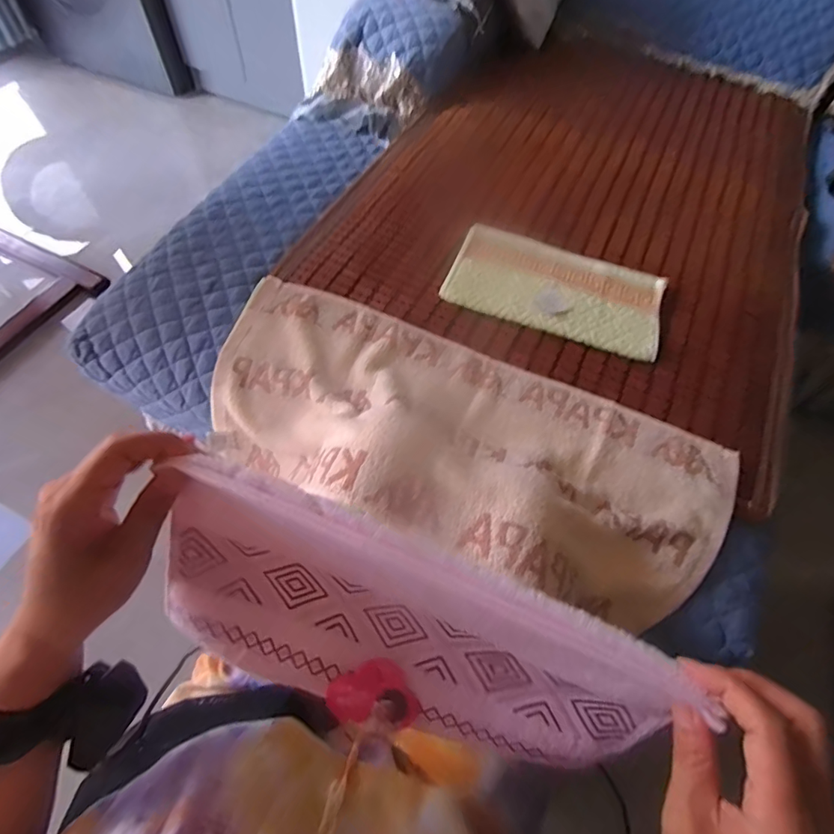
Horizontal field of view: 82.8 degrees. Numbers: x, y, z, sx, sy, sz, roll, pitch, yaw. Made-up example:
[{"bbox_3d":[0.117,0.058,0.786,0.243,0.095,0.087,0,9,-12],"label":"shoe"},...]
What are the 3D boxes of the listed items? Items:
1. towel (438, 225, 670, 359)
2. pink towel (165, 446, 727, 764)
[{"bbox_3d":[0.208,-0.197,0.710,0.305,0.014,0.174,18,62,8],"label":"towel"},{"bbox_3d":[-0.010,0.137,0.298,0.309,0.149,0.028,22,31,3],"label":"pink towel"}]

